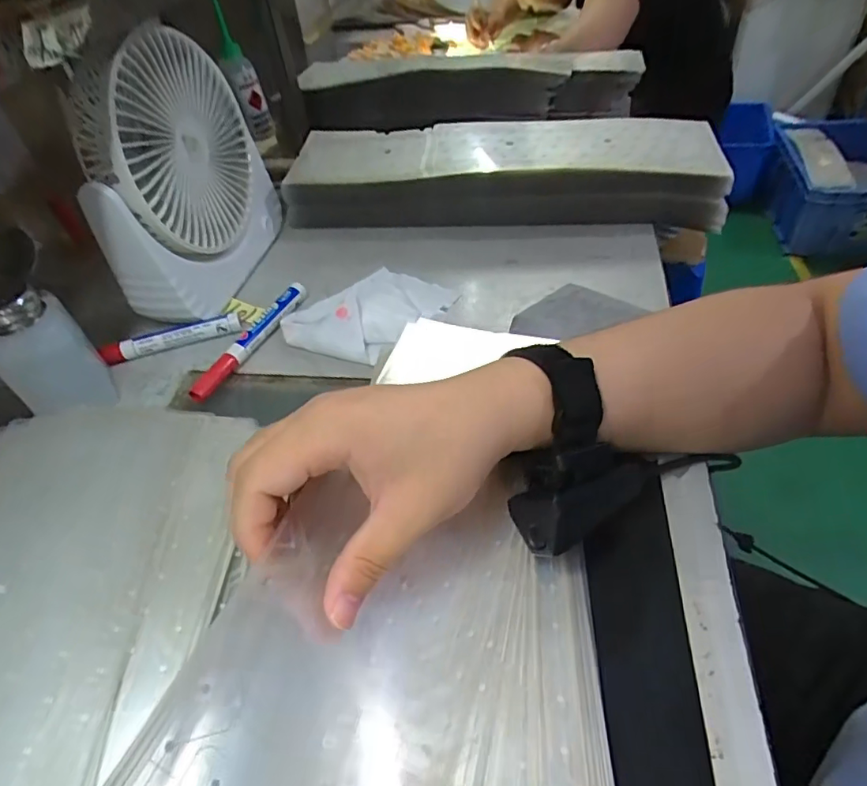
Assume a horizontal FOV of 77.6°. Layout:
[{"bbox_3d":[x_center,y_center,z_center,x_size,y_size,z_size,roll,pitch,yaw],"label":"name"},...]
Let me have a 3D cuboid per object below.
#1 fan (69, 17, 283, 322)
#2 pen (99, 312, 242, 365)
[{"bbox_3d":[-0.209,-0.181,0.458,0.064,0.199,0.188,2,46,11],"label":"fan"},{"bbox_3d":[-0.220,-0.047,0.457,0.111,0.015,0.018,-16,45,-8],"label":"pen"}]

